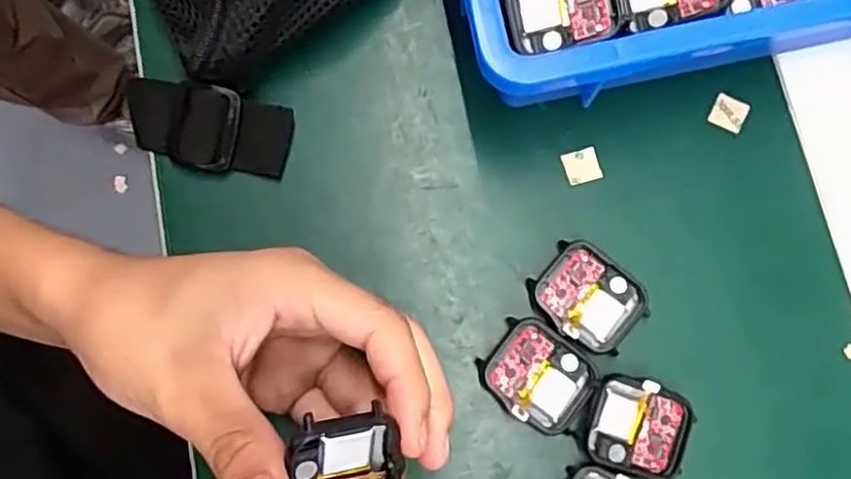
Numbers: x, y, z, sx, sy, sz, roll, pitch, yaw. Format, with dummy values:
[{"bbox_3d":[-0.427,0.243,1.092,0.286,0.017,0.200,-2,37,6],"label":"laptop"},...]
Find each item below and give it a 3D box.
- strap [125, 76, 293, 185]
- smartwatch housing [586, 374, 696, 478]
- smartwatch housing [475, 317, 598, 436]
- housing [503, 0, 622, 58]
[{"bbox_3d":[-0.103,-0.051,0.309,0.079,0.020,0.035,12,79,2],"label":"strap"},{"bbox_3d":[0.091,0.080,0.284,0.043,0.014,0.038,17,79,2],"label":"smartwatch housing"},{"bbox_3d":[0.049,0.058,0.288,0.046,0.010,0.038,36,80,6],"label":"smartwatch housing"},{"bbox_3d":[0.054,-0.093,0.268,0.043,0.005,0.035,-10,95,20],"label":"housing"}]

